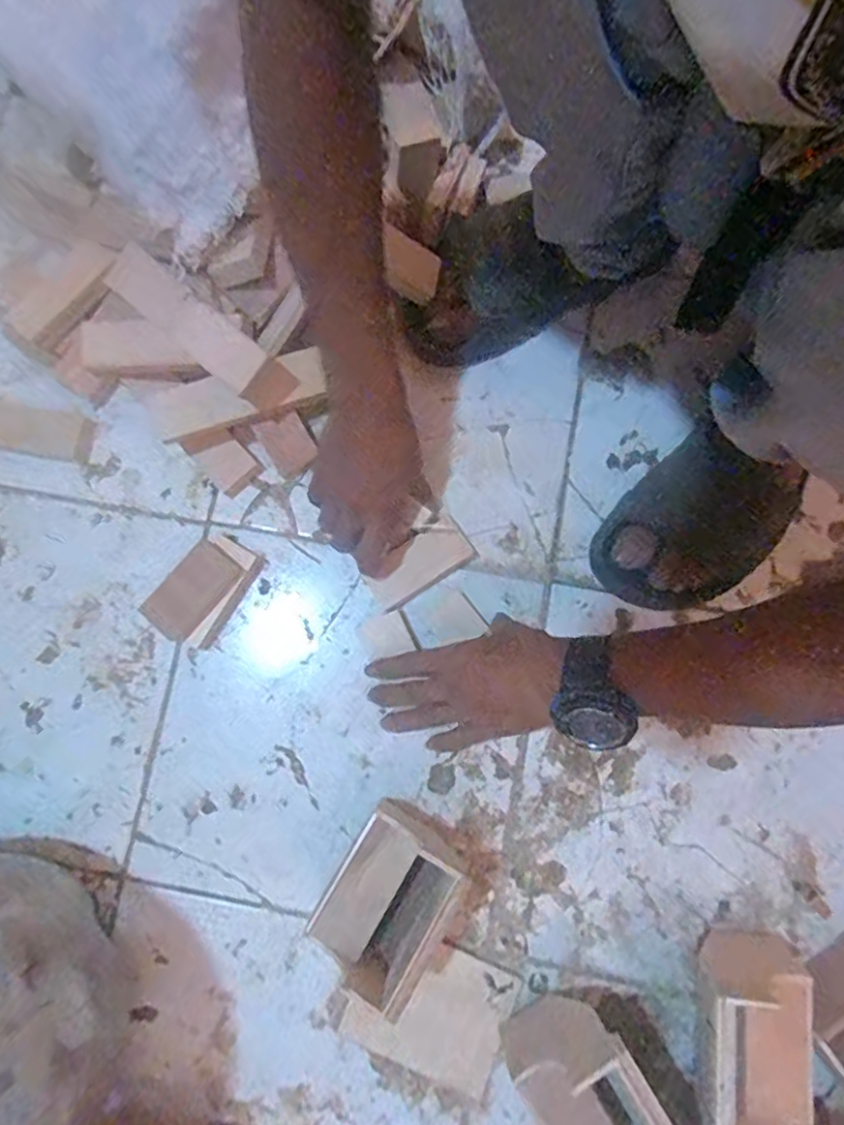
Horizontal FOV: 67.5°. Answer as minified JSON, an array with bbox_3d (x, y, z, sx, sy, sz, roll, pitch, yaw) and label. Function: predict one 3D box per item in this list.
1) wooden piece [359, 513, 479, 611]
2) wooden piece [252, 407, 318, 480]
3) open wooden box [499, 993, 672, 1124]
[{"bbox_3d":[-0.002,0.003,0.540,0.091,0.005,0.042,-38,82,-2],"label":"wooden piece"},{"bbox_3d":[-0.121,-0.105,0.559,0.045,0.005,0.052,-23,100,18],"label":"wooden piece"},{"bbox_3d":[0.116,0.372,0.437,0.080,0.107,0.113,-32,82,-4],"label":"open wooden box"}]

